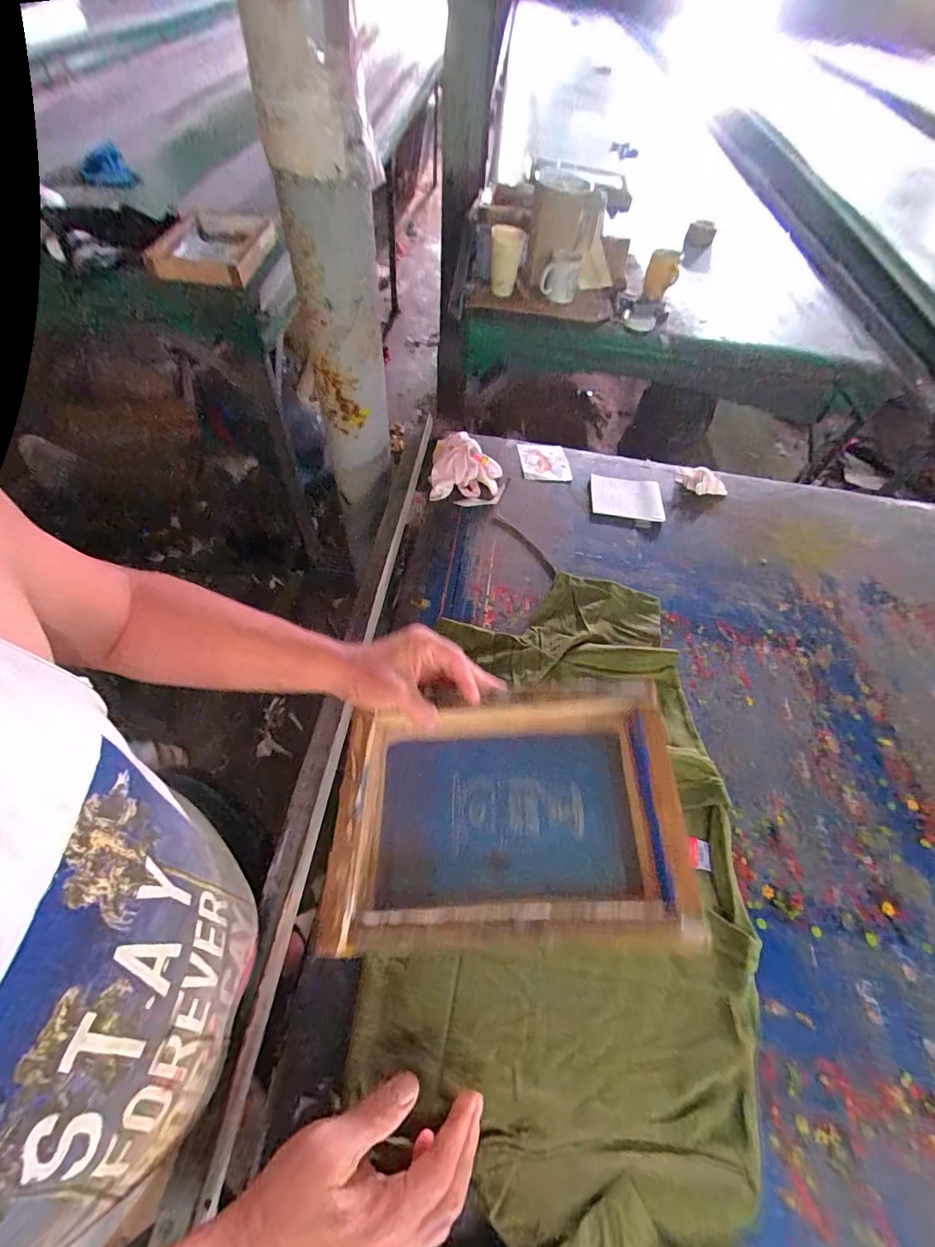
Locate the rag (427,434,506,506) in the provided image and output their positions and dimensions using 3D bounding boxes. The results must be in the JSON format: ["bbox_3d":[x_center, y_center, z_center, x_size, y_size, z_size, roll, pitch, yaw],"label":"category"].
[{"bbox_3d":[0.000,-0.267,0.793,0.129,0.063,0.117,5,56,-2],"label":"rag"}]

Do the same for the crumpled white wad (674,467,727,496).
[{"bbox_3d":[0.441,-0.270,0.864,0.092,0.022,0.066,17,56,7],"label":"crumpled white wad"}]

